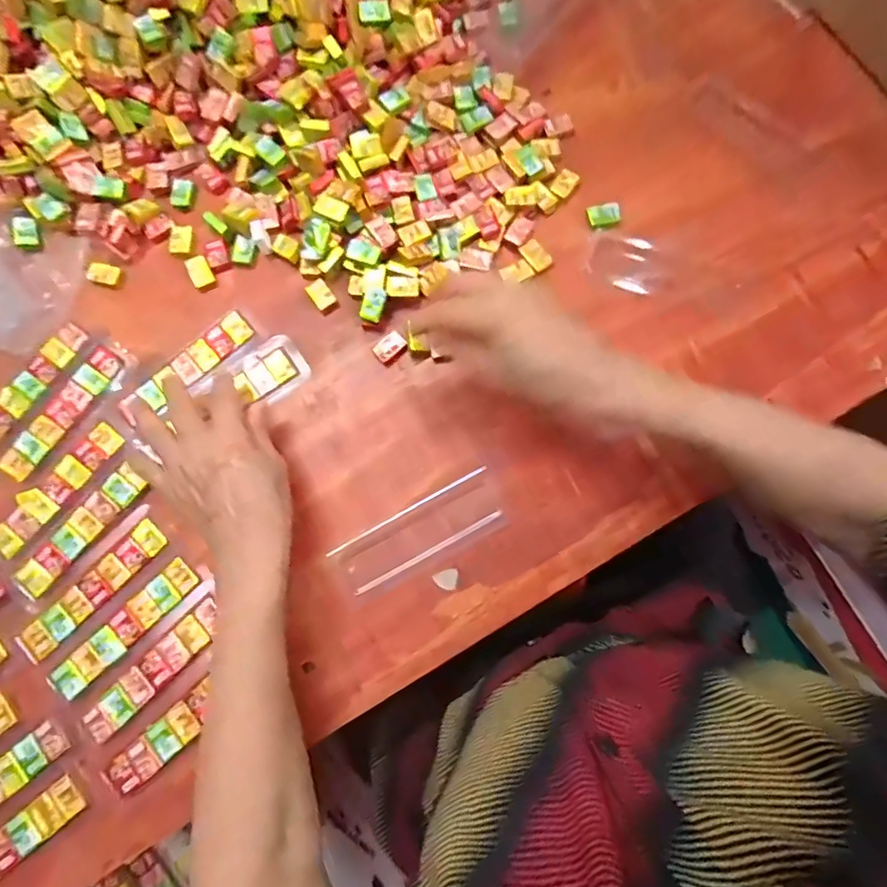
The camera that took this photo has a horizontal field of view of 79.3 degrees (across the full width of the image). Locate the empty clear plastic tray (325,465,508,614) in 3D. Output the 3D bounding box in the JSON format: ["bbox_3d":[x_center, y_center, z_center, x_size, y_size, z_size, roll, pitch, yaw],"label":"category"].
[{"bbox_3d":[-0.018,0.071,0.402,0.135,0.006,0.048,-29,80,-5],"label":"empty clear plastic tray"}]

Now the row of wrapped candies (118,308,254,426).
[{"bbox_3d":[-0.203,-0.063,0.426,0.114,0.010,0.033,-39,81,-9],"label":"row of wrapped candies"}]

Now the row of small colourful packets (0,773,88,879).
[{"bbox_3d":[-0.296,0.274,0.358,0.118,0.008,0.026,-40,81,-7],"label":"row of small colourful packets"}]

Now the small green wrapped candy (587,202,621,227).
[{"bbox_3d":[0.134,-0.191,0.446,0.026,0.010,0.016,-9,79,-1],"label":"small green wrapped candy"}]

